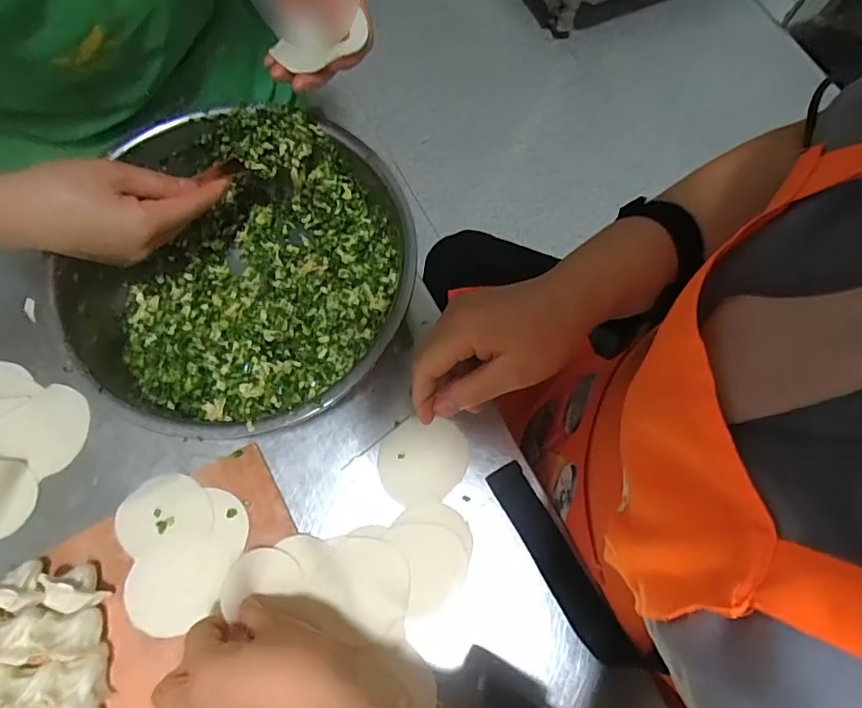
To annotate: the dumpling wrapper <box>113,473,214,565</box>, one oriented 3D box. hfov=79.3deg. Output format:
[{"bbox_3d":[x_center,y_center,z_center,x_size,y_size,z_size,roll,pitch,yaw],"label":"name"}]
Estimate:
[{"bbox_3d":[-0.219,0.136,0.428,0.073,0.004,0.069,1,70,-2],"label":"dumpling wrapper"}]

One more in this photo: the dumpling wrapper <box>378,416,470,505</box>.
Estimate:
[{"bbox_3d":[-0.006,0.092,0.452,0.075,0.004,0.072,1,75,-3],"label":"dumpling wrapper"}]

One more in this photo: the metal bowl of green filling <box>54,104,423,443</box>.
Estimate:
[{"bbox_3d":[-0.148,-0.062,0.443,0.254,0.099,0.265,1,73,-2],"label":"metal bowl of green filling"}]

